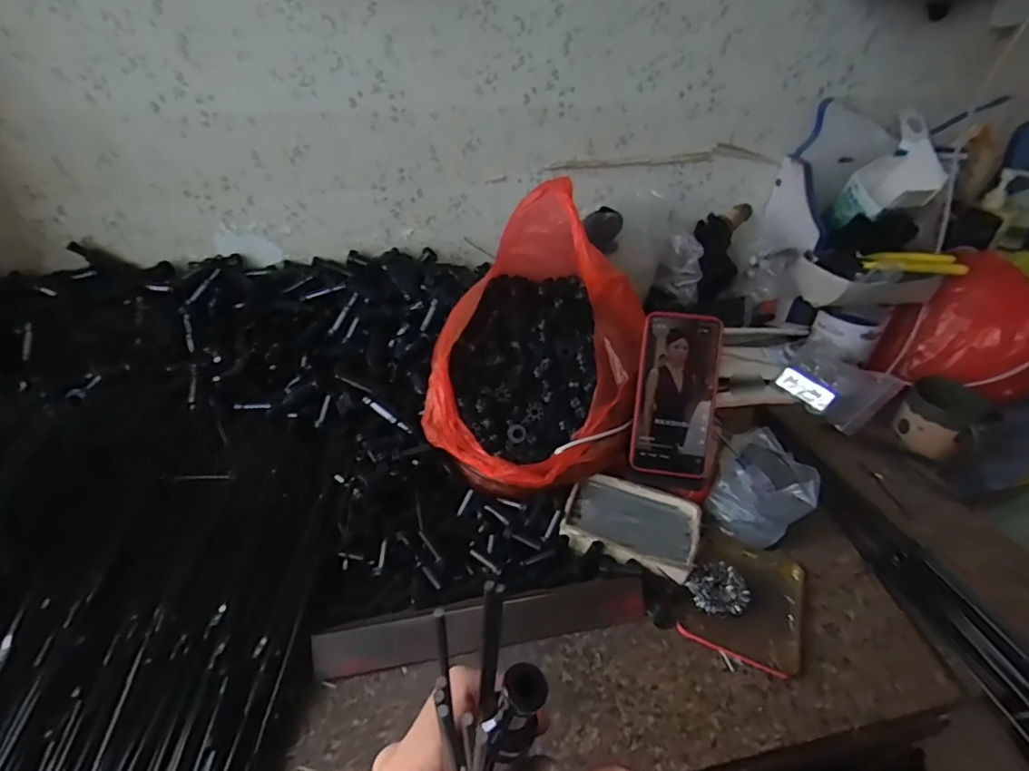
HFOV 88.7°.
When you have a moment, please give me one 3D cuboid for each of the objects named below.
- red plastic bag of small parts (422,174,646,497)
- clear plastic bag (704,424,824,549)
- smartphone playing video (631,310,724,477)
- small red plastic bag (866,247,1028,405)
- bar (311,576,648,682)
[{"bbox_3d":[0.028,-0.045,0.560,0.206,0.224,0.264,8,39,7],"label":"red plastic bag of small parts"},{"bbox_3d":[0.263,0.108,0.561,0.094,0.058,0.117,19,41,20],"label":"clear plastic bag"},{"bbox_3d":[0.164,0.009,0.535,0.078,0.161,0.014,7,1,5],"label":"smartphone playing video"},{"bbox_3d":[0.676,-0.088,0.775,0.215,0.162,0.172,20,42,22],"label":"small red plastic bag"},{"bbox_3d":[-0.022,0.204,0.456,0.283,0.019,0.041,-7,39,-12],"label":"bar"}]

